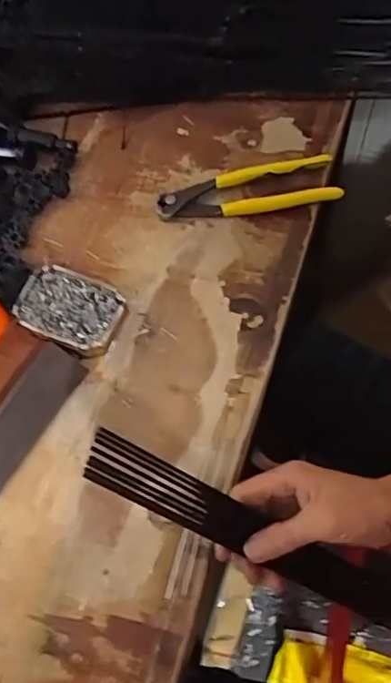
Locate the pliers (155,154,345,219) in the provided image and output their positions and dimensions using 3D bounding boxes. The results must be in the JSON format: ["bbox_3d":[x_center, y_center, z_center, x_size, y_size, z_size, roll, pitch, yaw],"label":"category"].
[{"bbox_3d":[0.047,-0.137,0.482,0.164,0.016,0.048,-12,65,0],"label":"pliers"}]

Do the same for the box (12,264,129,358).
[{"bbox_3d":[-0.103,-0.025,0.439,0.090,0.020,0.062,24,70,15],"label":"box"}]

